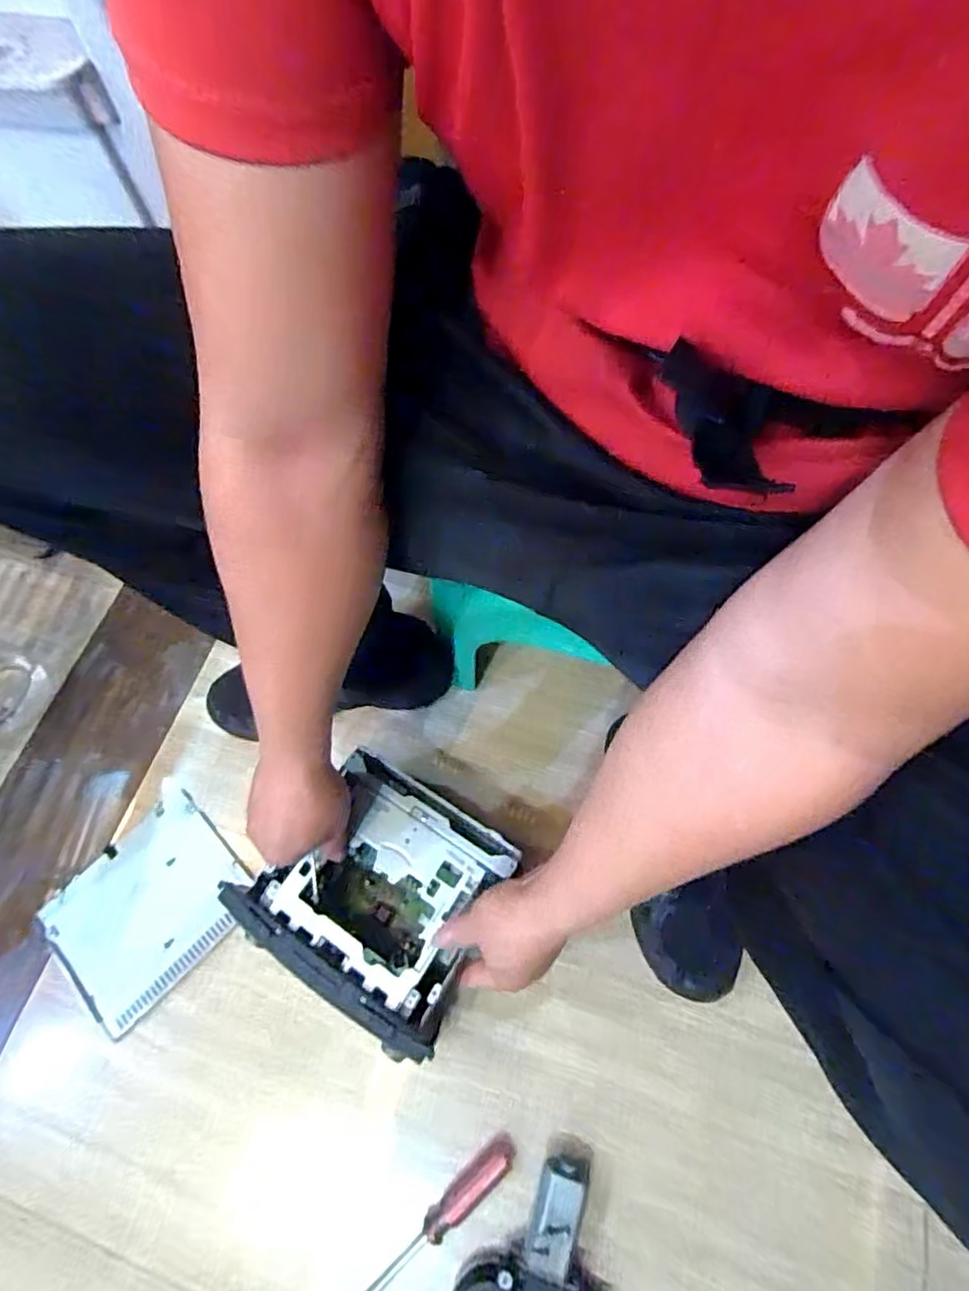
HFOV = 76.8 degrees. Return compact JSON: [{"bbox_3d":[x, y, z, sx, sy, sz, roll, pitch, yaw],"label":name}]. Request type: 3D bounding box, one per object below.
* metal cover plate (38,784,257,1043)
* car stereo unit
[{"bbox_3d":[-0.344,0.265,0.626,0.160,0.009,0.181,41,73,17],"label":"metal cover plate"},{"bbox_3d":[-0.086,0.215,0.545,0.182,0.112,0.169,30,70,14],"label":"car stereo unit"}]

